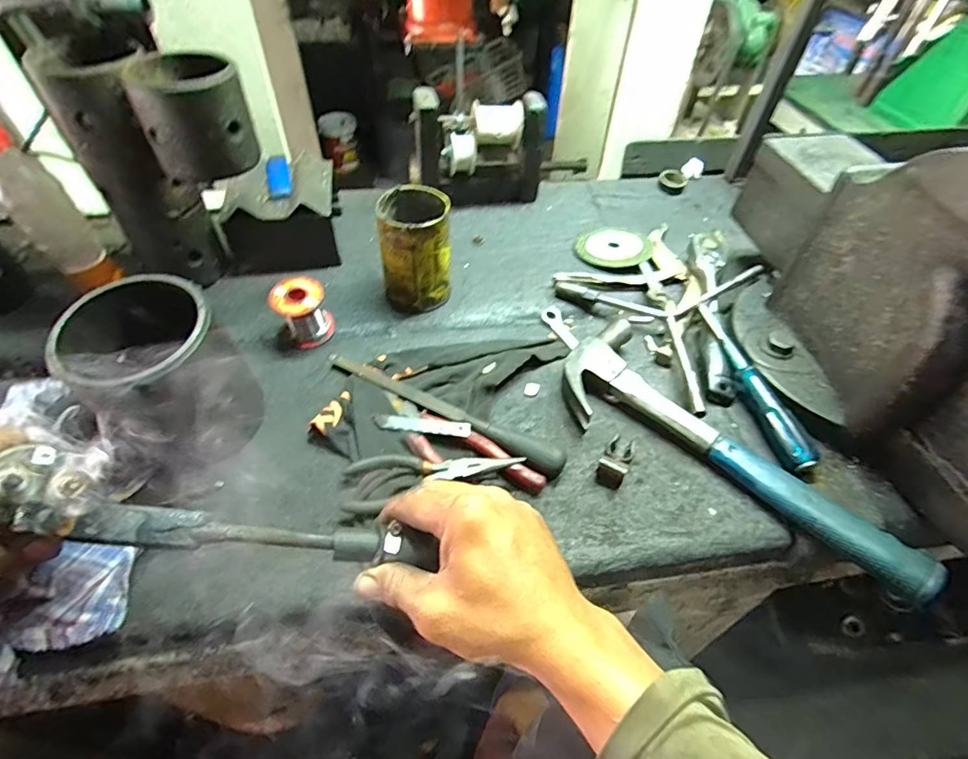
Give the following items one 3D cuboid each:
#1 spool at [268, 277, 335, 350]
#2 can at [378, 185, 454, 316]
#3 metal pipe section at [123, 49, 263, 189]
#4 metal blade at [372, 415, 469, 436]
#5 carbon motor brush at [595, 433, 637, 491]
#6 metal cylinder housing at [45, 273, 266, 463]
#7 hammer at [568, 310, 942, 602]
[{"bbox_3d":[-0.188,-0.070,0.520,0.051,0.060,0.043,-19,53,-17],"label":"spool"},{"bbox_3d":[-0.074,-0.139,0.541,0.076,0.113,0.077,2,50,0],"label":"can"},{"bbox_3d":[-0.253,-0.234,0.439,0.085,0.083,0.088,-23,54,-20],"label":"metal pipe section"},{"bbox_3d":[-0.057,0.042,0.456,0.089,0.006,0.016,5,50,3],"label":"metal blade"},{"bbox_3d":[0.119,0.069,0.441,0.024,0.021,0.056,24,53,18],"label":"carbon motor brush"},{"bbox_3d":[-0.258,-0.009,0.400,0.102,0.110,0.121,-36,59,-27],"label":"metal cylinder housing"},{"bbox_3d":[0.216,0.061,0.440,0.318,0.033,0.119,33,57,24],"label":"hammer"}]

